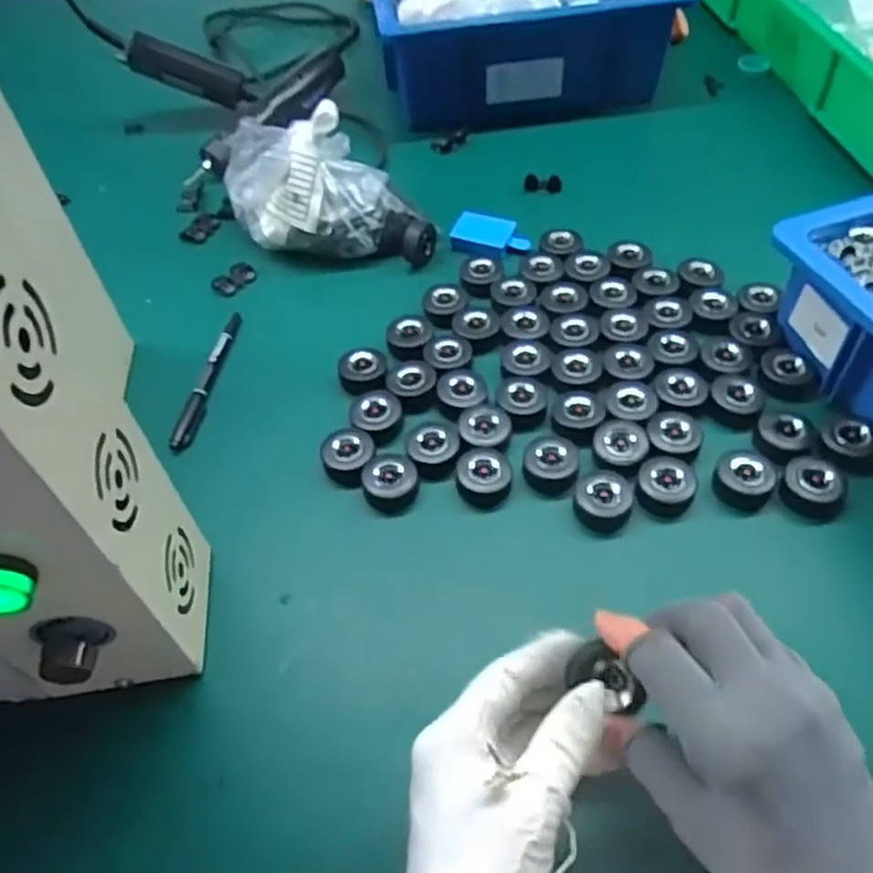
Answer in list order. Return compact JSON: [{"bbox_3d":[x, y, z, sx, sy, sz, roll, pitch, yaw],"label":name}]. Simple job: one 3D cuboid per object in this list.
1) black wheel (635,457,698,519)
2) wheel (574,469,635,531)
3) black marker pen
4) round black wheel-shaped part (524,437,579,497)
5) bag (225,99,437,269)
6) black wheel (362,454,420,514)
[{"bbox_3d":[0.153,0.033,0.482,0.038,0.018,0.038,-2,54,3],"label":"black wheel"},{"bbox_3d":[0.111,0.041,0.480,0.036,0.021,0.038,-2,54,3],"label":"wheel"},{"bbox_3d":[-0.178,-0.046,0.569,0.014,0.012,0.141,5,54,8],"label":"black marker pen"},{"bbox_3d":[0.079,0.020,0.499,0.037,0.024,0.033,3,54,7],"label":"round black wheel-shaped part"},{"bbox_3d":[-0.101,-0.214,0.636,0.189,0.093,0.103,31,62,24],"label":"bag"},{"bbox_3d":[-0.031,0.031,0.495,0.036,0.016,0.041,3,54,7],"label":"black wheel"}]

